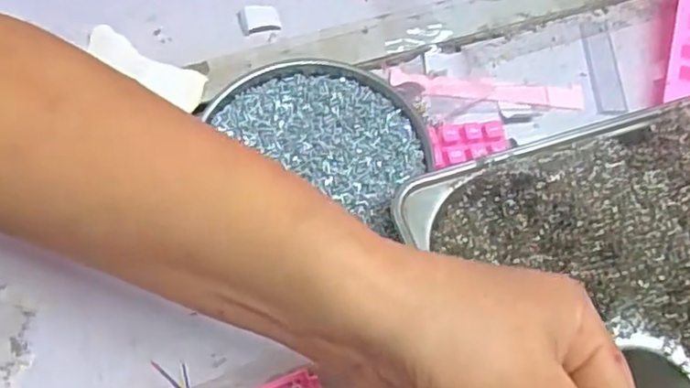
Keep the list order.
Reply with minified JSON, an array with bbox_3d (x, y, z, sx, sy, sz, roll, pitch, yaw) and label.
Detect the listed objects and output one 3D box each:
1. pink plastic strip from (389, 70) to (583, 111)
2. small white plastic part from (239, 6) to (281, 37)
[{"bbox_3d":[0.092,-0.067,0.423,0.124,0.004,0.020,5,63,-1],"label":"pink plastic strip"},{"bbox_3d":[-0.056,-0.114,0.427,0.025,0.004,0.024,1,63,-3],"label":"small white plastic part"}]

